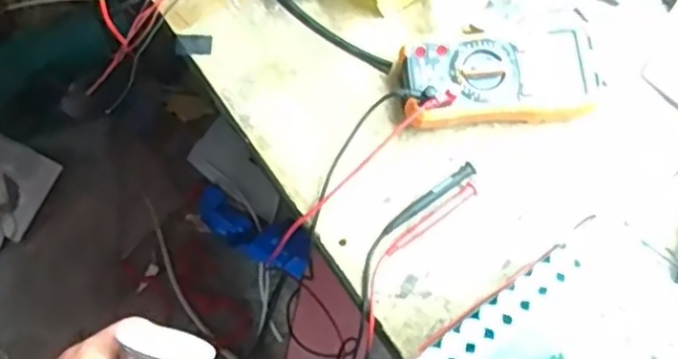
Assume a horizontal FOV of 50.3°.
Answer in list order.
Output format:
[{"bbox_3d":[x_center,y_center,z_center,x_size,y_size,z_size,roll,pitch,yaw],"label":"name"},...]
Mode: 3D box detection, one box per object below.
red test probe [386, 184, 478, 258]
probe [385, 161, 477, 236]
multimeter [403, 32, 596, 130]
[{"bbox_3d":[0.081,0.036,0.631,0.097,0.006,0.012,-38,80,-10],"label":"red test probe"},{"bbox_3d":[0.082,0.018,0.643,0.098,0.009,0.014,-36,79,-10],"label":"probe"},{"bbox_3d":[0.142,-0.088,0.651,0.171,0.049,0.080,-4,75,-3],"label":"multimeter"}]

